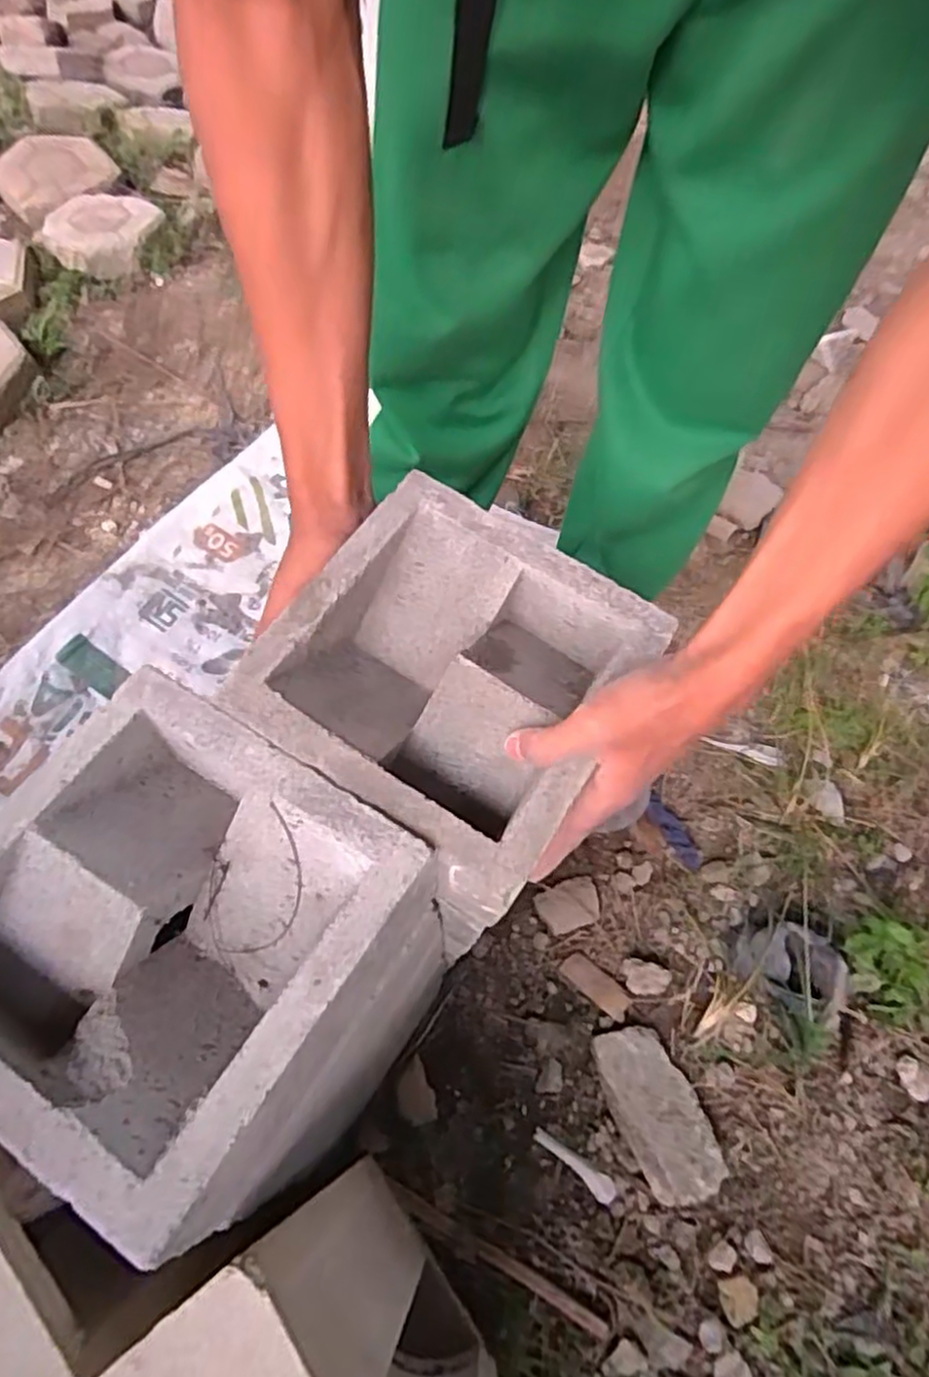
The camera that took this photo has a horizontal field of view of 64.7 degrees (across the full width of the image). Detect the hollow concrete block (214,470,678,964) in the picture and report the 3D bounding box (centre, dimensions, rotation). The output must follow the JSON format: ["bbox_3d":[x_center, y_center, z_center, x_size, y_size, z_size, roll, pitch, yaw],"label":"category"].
[{"bbox_3d":[-0.008,0.001,0.449,0.189,0.087,0.198,30,64,12],"label":"hollow concrete block"}]

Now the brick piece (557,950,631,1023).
[{"bbox_3d":[0.143,0.323,0.798,0.030,0.008,0.081,-40,58,-22],"label":"brick piece"}]

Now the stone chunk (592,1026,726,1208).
[{"bbox_3d":[0.192,0.413,0.724,0.078,0.041,0.152,-16,65,-13],"label":"stone chunk"}]

